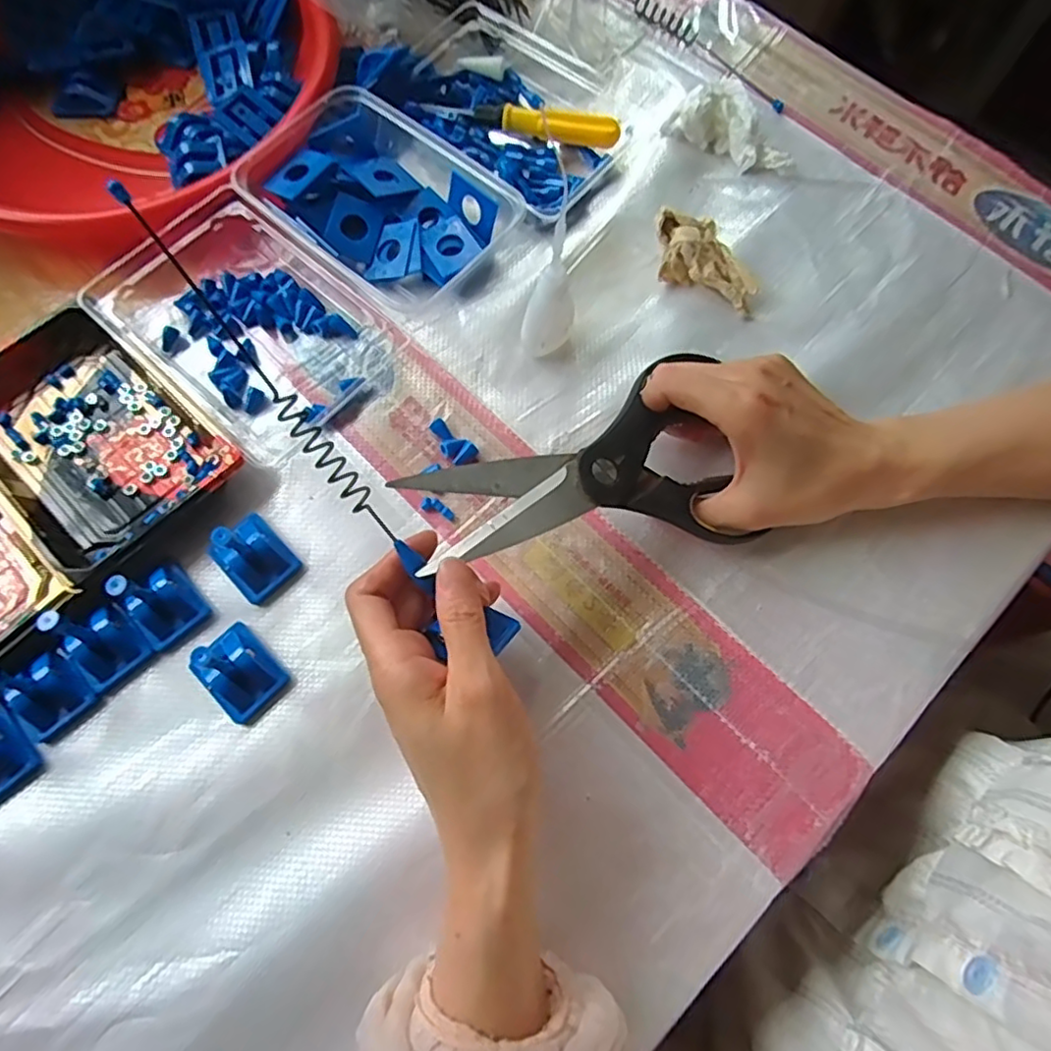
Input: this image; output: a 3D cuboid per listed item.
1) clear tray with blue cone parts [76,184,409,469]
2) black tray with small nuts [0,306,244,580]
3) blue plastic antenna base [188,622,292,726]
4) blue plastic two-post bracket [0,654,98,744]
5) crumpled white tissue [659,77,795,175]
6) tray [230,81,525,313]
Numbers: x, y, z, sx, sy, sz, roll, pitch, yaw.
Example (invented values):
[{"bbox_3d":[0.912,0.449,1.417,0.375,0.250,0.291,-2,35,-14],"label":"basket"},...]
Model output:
[{"bbox_3d":[-0.177,-0.128,0.389,0.184,0.029,0.117,38,75,12],"label":"clear tray with blue cone parts"},{"bbox_3d":[-0.253,-0.052,0.364,0.160,0.022,0.104,41,75,12],"label":"black tray with small nuts"},{"bbox_3d":[-0.150,0.072,0.316,0.044,0.044,0.034,42,75,13],"label":"blue plastic antenna base"},{"bbox_3d":[-0.243,0.083,0.310,0.032,0.039,0.033,-43,76,-14],"label":"blue plastic two-post bracket"},{"bbox_3d":[0.148,-0.279,0.439,0.086,0.026,0.057,33,73,10],"label":"crumpled white tissue"},{"bbox_3d":[-0.094,-0.215,0.411,0.164,0.035,0.123,35,74,11],"label":"tray"}]

